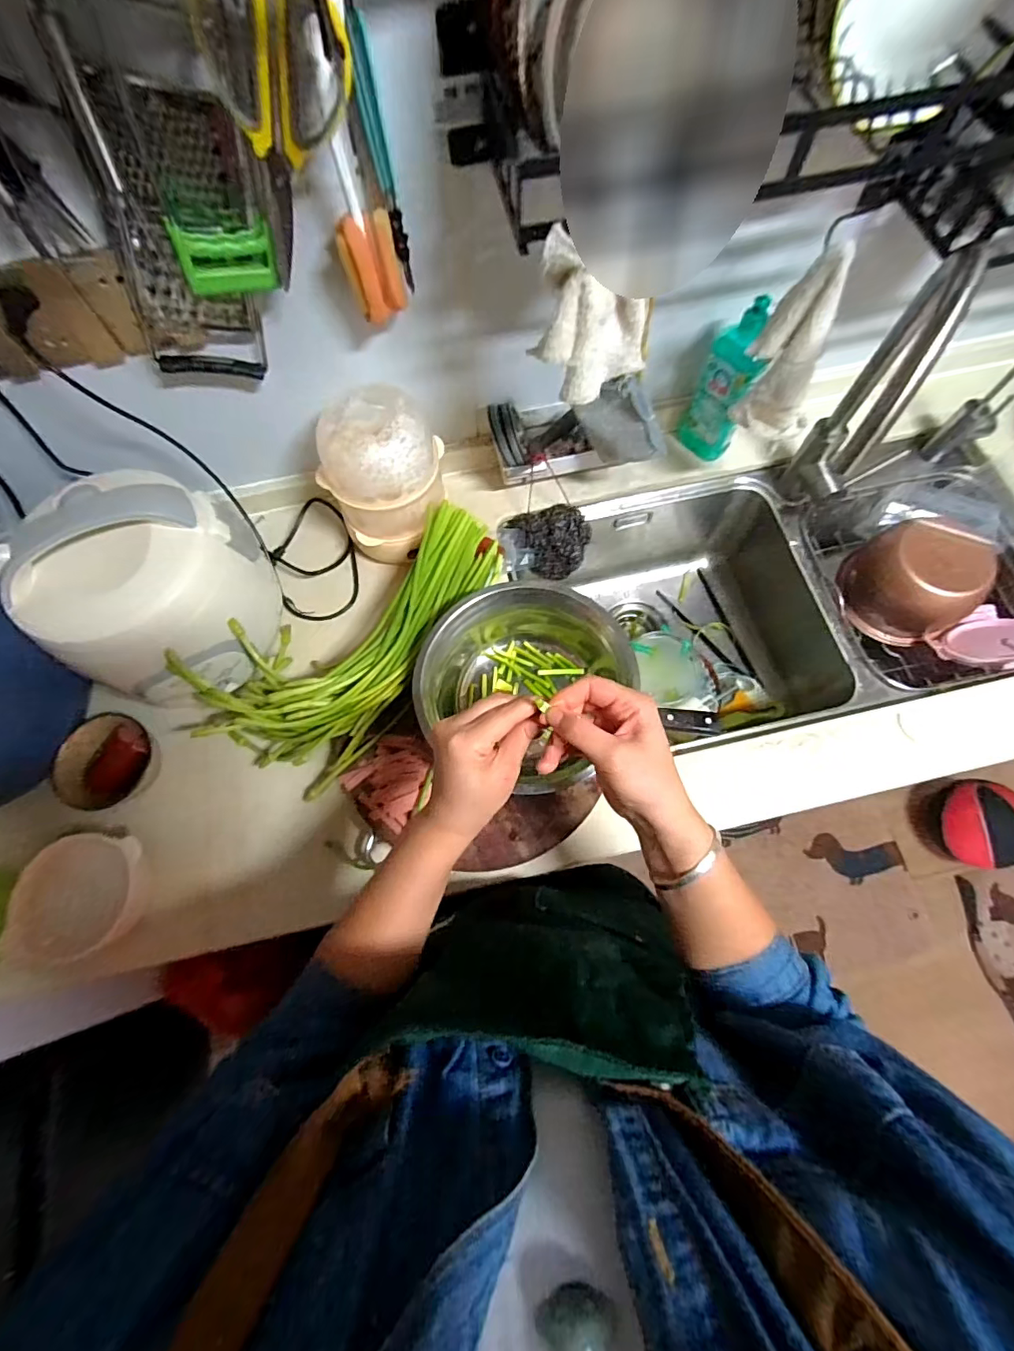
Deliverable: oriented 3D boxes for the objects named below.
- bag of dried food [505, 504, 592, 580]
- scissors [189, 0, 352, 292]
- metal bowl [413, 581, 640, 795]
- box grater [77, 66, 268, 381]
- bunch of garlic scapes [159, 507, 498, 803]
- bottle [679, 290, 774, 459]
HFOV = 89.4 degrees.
[{"bbox_3d":[0.067,-0.204,0.757,0.108,0.062,0.097,-20,70,-5],"label":"bag of dried food"},{"bbox_3d":[-0.175,-0.407,0.393,0.095,0.182,0.020,-6,67,-24],"label":"scissors"},{"bbox_3d":[0.028,0.011,0.596,0.250,0.119,0.234,-1,69,2],"label":"metal bowl"},{"bbox_3d":[-0.283,-0.377,0.464,0.110,0.221,0.063,-9,67,-27],"label":"box grater"},{"bbox_3d":[-0.187,-0.055,0.642,0.203,0.133,0.379,29,73,12],"label":"bunch of garlic scapes"},{"bbox_3d":[0.293,-0.389,0.684,0.042,0.219,0.080,-35,72,-16],"label":"bottle"}]

